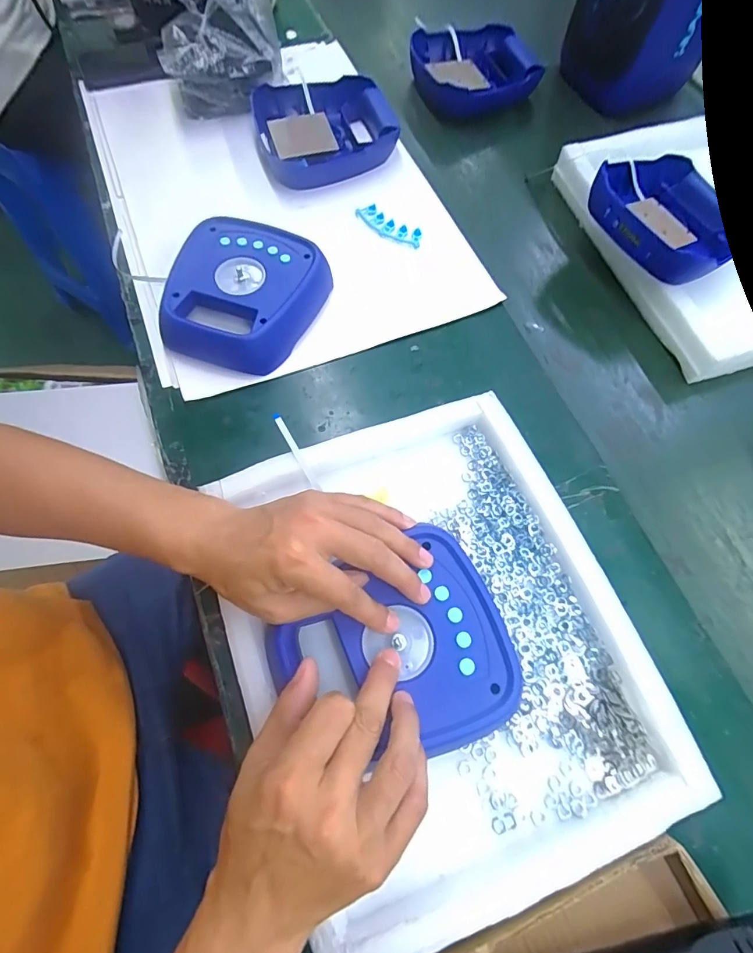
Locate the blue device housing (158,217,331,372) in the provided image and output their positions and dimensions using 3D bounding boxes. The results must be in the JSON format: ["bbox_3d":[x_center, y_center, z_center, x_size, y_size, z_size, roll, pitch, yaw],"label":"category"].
[{"bbox_3d":[-0.146,-0.197,0.495,0.160,0.047,0.166,22,69,9],"label":"blue device housing"}]

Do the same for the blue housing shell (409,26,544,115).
[{"bbox_3d":[0.146,-0.611,0.682,0.171,0.059,0.145,-6,67,-3],"label":"blue housing shell"}]

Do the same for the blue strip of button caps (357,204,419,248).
[{"bbox_3d":[0.018,-0.315,0.571,0.090,0.017,0.034,39,72,15],"label":"blue strip of button caps"}]

